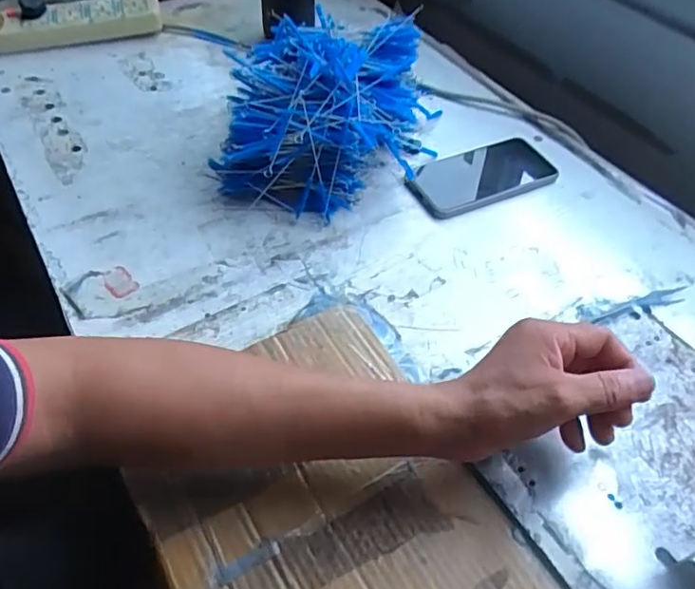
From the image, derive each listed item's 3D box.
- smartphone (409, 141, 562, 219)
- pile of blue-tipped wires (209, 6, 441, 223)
[{"bbox_3d":[0.148,-0.133,0.629,0.171,0.011,0.085,-20,53,-20],"label":"smartphone"},{"bbox_3d":[-0.025,-0.194,0.600,0.218,0.121,0.207,2,49,-2],"label":"pile of blue-tipped wires"}]

